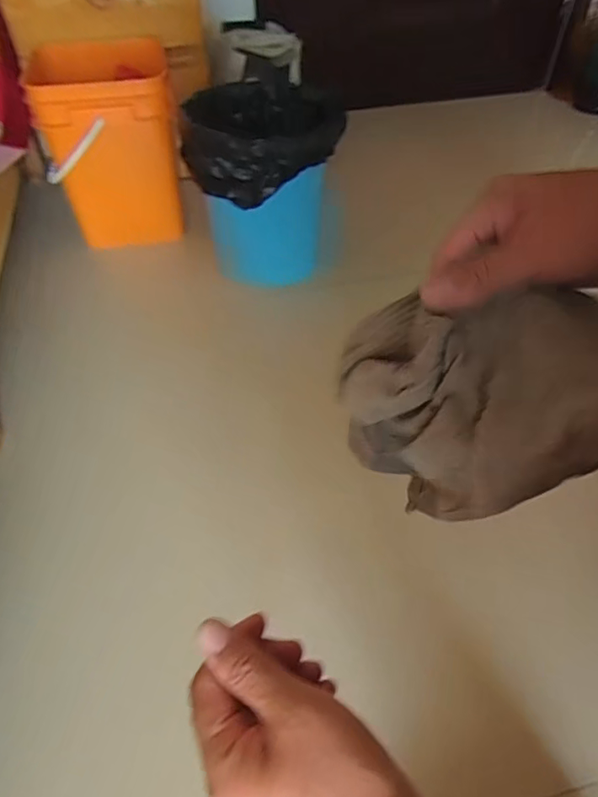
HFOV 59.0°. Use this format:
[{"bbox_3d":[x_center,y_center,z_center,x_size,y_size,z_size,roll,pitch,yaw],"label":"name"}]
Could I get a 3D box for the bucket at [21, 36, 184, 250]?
[{"bbox_3d":[-0.355,-0.488,1.029,0.237,0.281,0.229,-13,50,-12],"label":"bucket"}]

